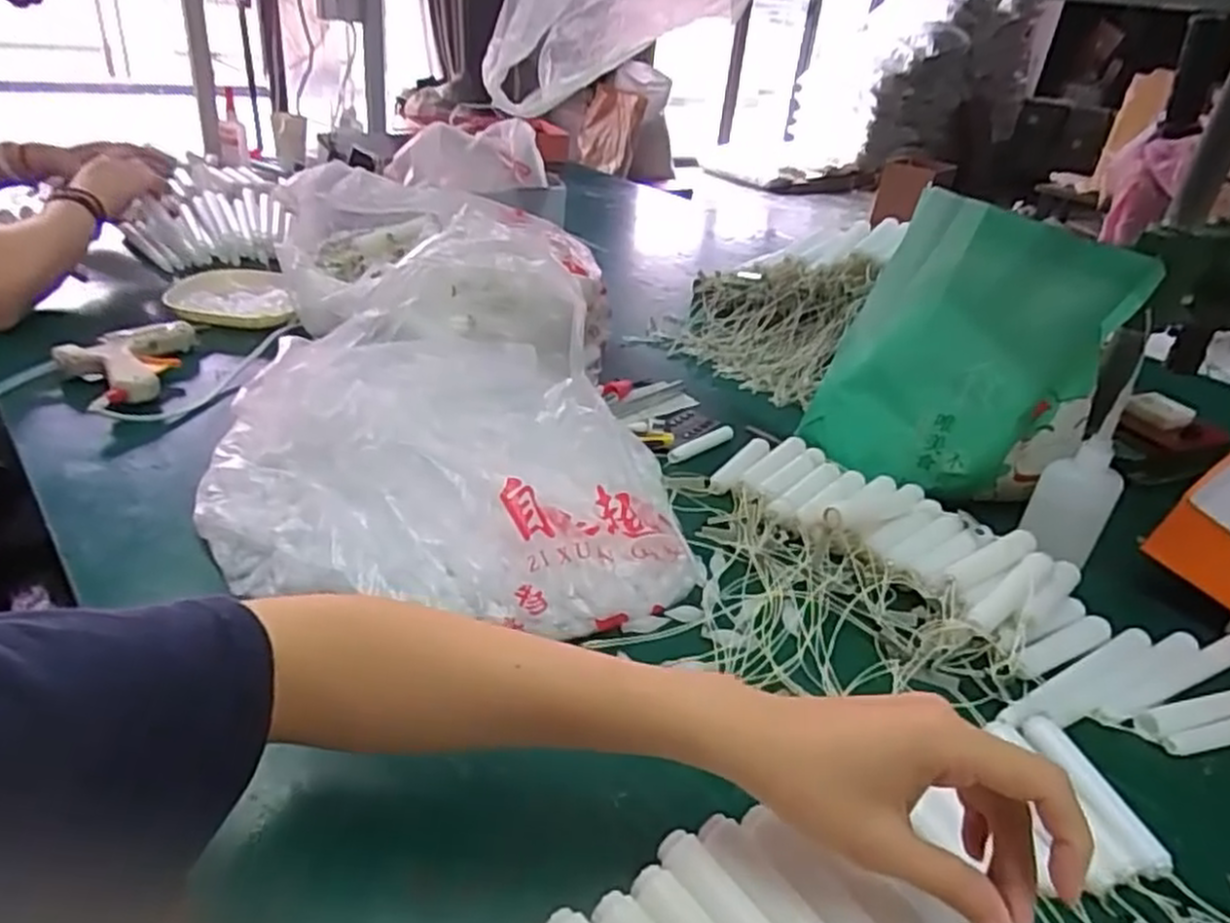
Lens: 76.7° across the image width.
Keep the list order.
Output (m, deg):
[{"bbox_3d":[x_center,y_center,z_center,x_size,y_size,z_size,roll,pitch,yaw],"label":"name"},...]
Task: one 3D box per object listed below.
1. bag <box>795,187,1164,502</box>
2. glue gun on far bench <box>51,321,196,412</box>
[{"bbox_3d":[0.271,-0.089,0.629,0.084,0.238,0.190,-21,47,-38],"label":"bag"},{"bbox_3d":[-0.441,-0.089,0.732,0.128,0.036,0.148,-22,42,-39],"label":"glue gun on far bench"}]

